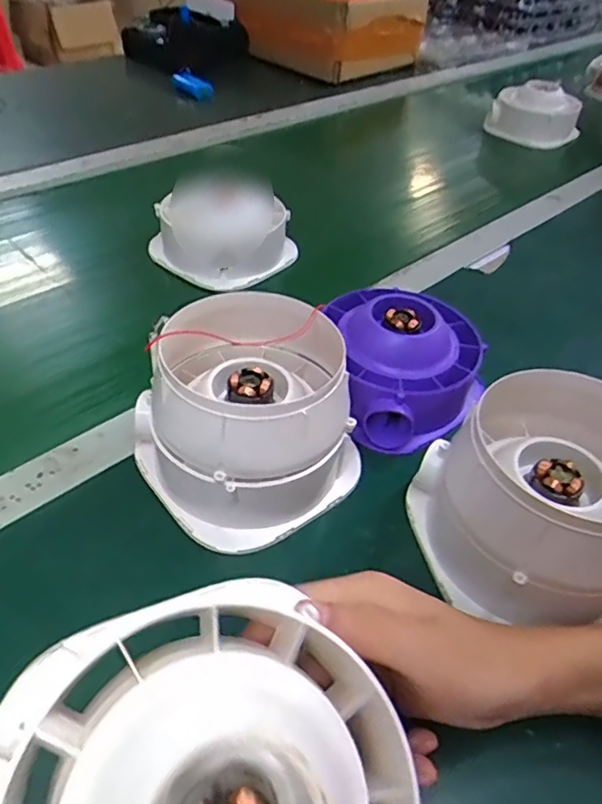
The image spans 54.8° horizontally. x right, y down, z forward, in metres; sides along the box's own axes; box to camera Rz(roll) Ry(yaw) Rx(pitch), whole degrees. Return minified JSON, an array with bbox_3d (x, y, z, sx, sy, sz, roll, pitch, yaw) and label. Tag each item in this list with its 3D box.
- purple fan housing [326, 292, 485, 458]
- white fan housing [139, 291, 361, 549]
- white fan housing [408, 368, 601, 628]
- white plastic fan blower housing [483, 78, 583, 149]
[{"bbox_3d":[0.086,-0.036,0.458,0.128,0.067,0.141,-5,45,-11],"label":"purple fan housing"},{"bbox_3d":[-0.035,0.003,0.382,0.133,0.099,0.139,3,44,-3],"label":"white fan housing"},{"bbox_3d":[0.142,0.053,0.346,0.121,0.096,0.127,3,44,-3],"label":"white fan housing"},{"bbox_3d":[0.377,-0.460,0.944,0.139,0.102,0.054,19,45,14],"label":"white plastic fan blower housing"}]

